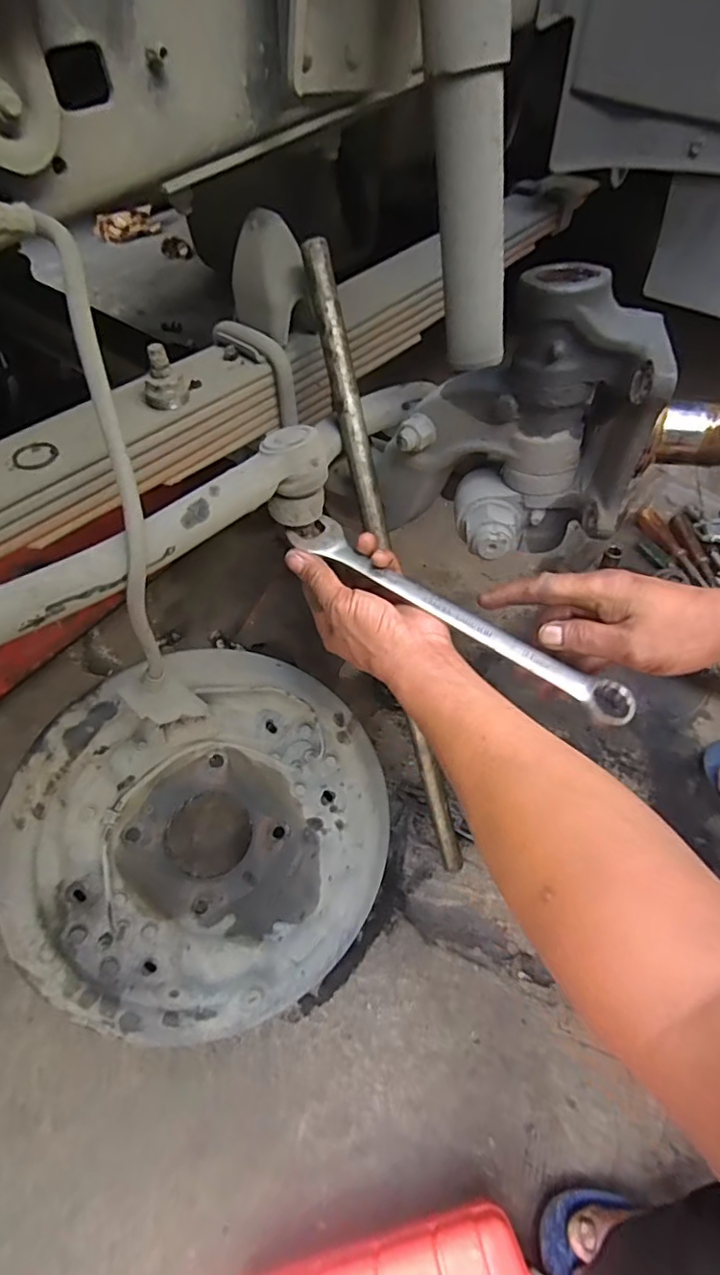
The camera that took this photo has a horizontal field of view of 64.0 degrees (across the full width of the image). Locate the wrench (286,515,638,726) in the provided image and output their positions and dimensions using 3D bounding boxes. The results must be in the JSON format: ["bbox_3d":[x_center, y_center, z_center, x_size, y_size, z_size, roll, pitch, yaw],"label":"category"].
[{"bbox_3d":[0.070,-0.018,0.427,0.277,0.007,0.034,31,61,14],"label":"wrench"}]

